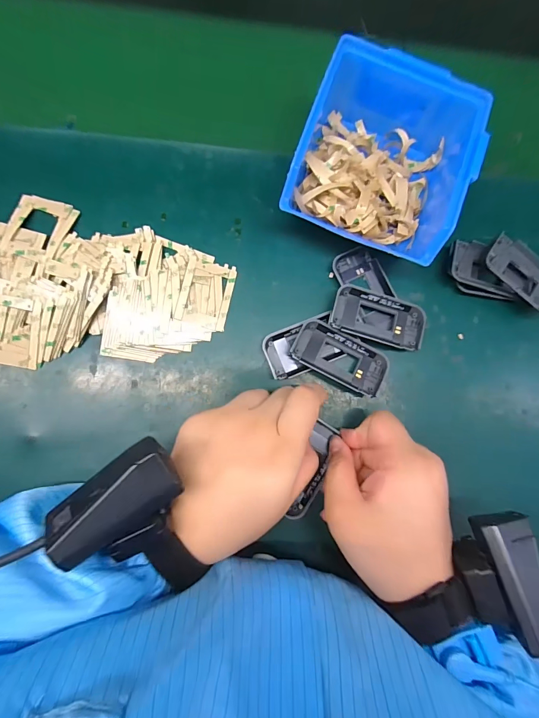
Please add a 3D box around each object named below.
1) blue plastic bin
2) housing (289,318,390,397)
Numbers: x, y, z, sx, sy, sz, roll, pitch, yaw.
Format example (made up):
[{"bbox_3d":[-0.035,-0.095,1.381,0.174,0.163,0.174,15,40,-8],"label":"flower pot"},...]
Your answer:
[{"bbox_3d":[0.086,-0.152,0.278,0.121,0.062,0.135,21,83,-3],"label":"blue plastic bin"},{"bbox_3d":[0.059,0.000,0.285,0.081,0.014,0.037,28,84,-2],"label":"housing"}]

